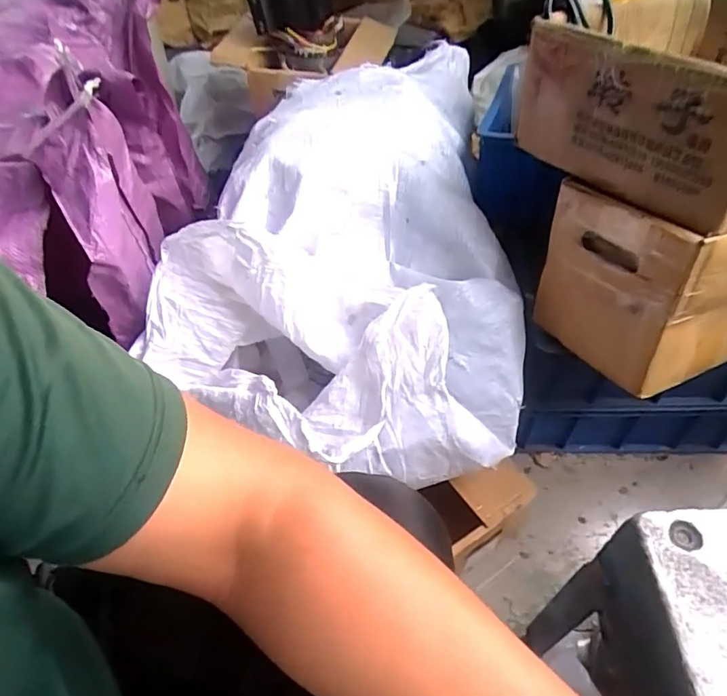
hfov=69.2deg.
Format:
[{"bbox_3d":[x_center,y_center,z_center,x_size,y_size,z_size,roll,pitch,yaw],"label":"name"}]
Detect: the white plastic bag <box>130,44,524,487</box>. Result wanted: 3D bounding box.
[{"bbox_3d":[0.036,-0.177,0.782,0.437,0.244,0.721,10,52,11],"label":"white plastic bag"}]

